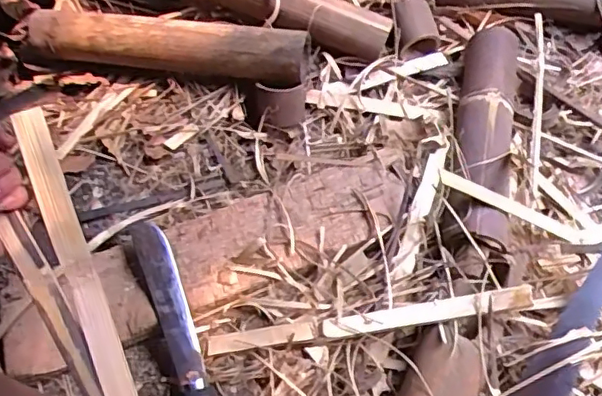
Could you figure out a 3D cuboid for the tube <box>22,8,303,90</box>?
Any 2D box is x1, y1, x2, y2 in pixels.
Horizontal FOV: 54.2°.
[{"bbox_3d":[-0.222,-0.250,0.963,0.482,0.079,0.089,10,61,19],"label":"tube"}]

